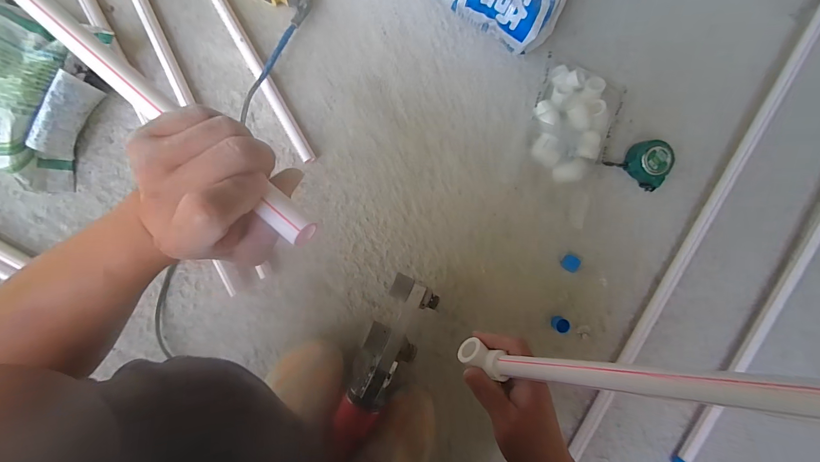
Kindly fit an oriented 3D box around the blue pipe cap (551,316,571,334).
[{"bbox_3d":[0.238,0.148,0.575,0.027,0.018,0.023,35,87,-4],"label":"blue pipe cap"}]

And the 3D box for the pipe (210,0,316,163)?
[{"bbox_3d":[-0.259,-0.299,0.545,0.022,0.025,0.441,-30,92,-5],"label":"pipe"}]

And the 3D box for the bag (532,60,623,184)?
[{"bbox_3d":[0.254,-0.165,0.572,0.129,0.036,0.174,19,88,-5],"label":"bag"}]

